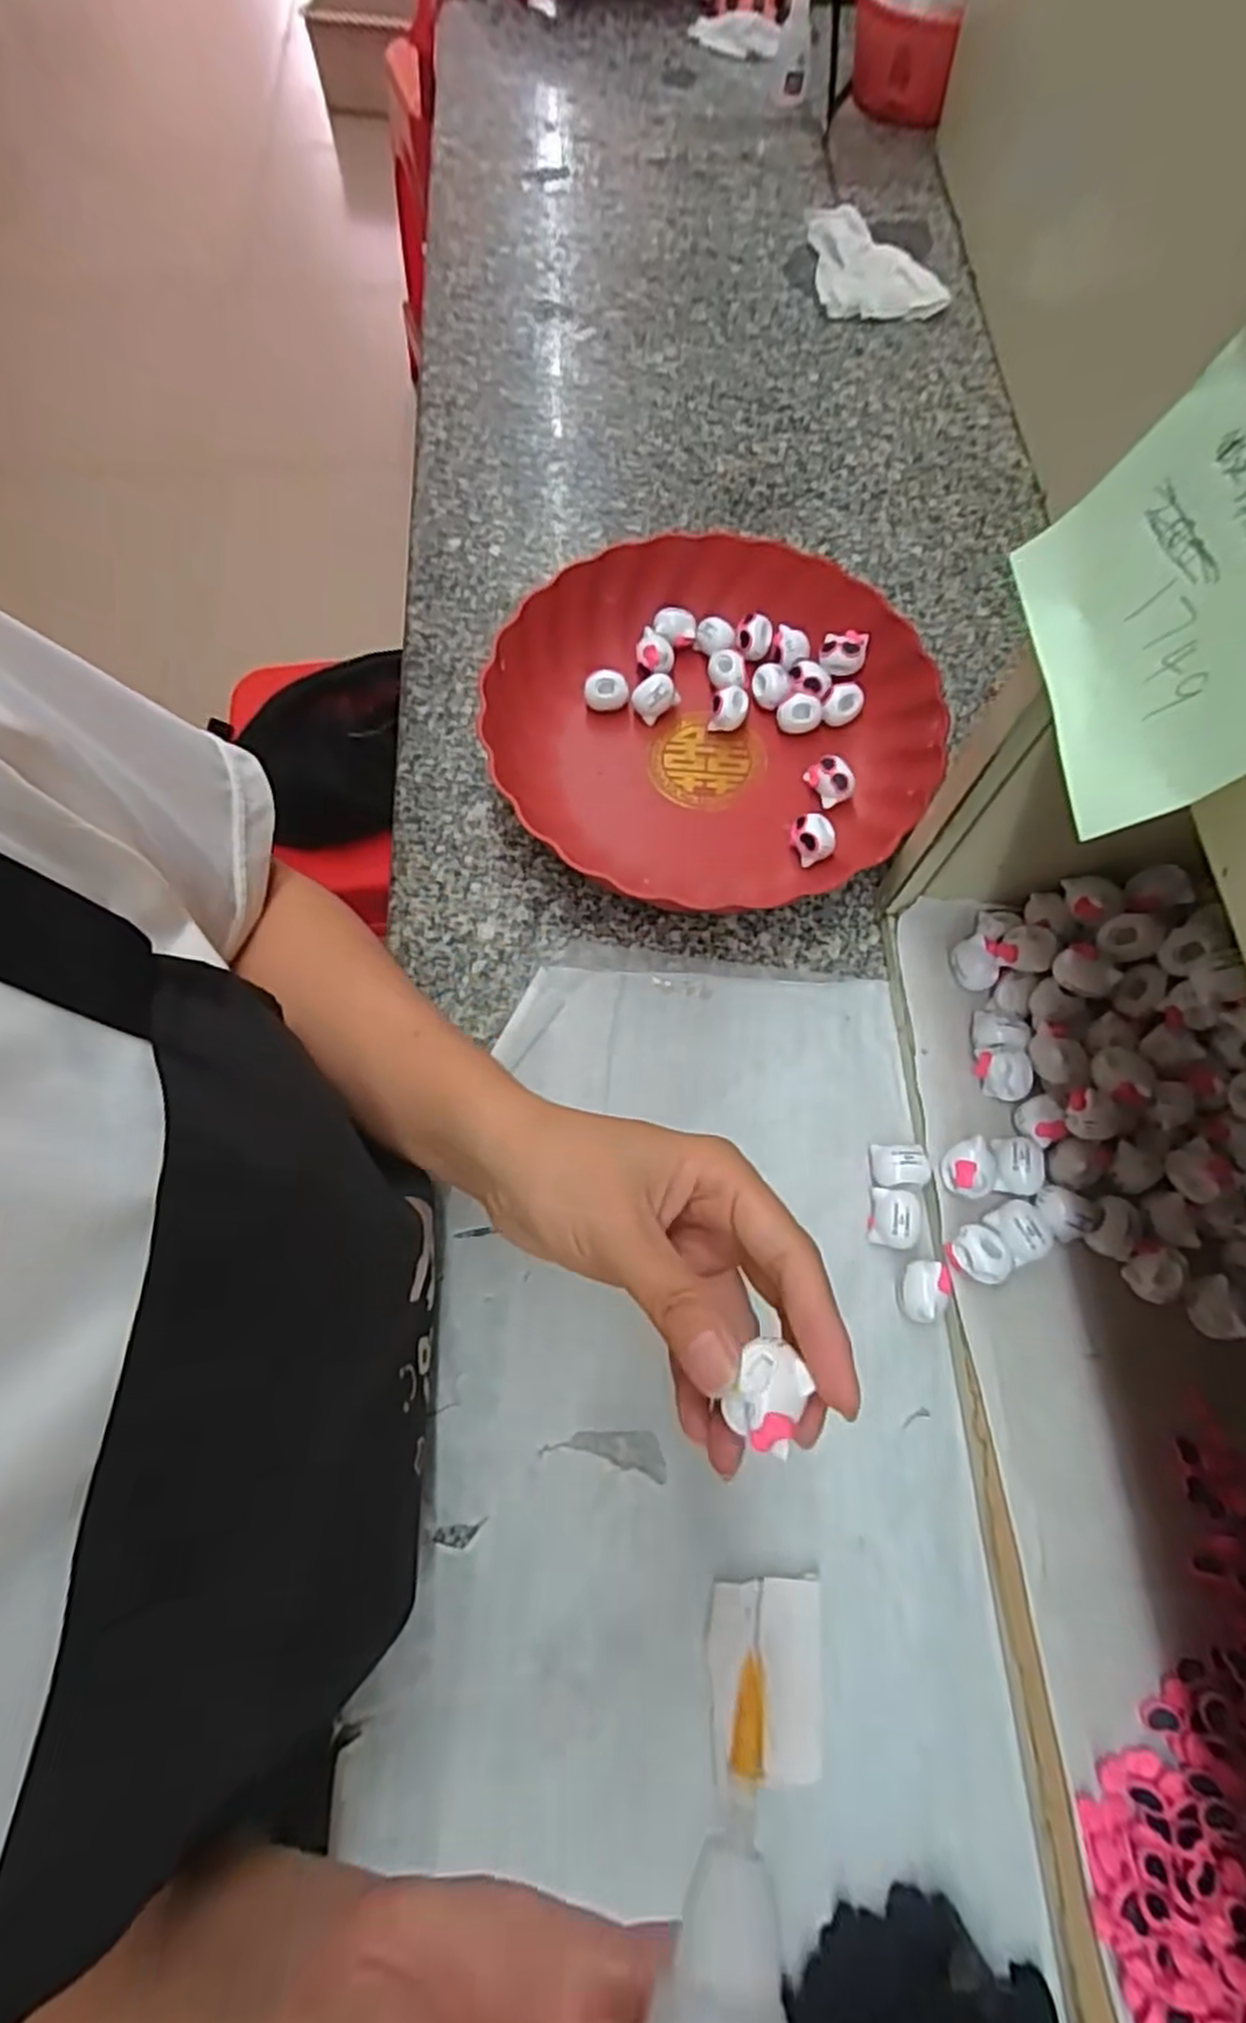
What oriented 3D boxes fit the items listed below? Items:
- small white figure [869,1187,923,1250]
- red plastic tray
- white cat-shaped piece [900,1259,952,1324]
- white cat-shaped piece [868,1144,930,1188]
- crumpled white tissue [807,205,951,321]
[{"bbox_3d":[0.123,0.093,0.351,0.021,0.016,0.025,6,69,3],"label":"small white figure"},{"bbox_3d":[0.051,-0.162,0.438,0.242,0.046,0.227,23,71,9],"label":"red plastic tray"},{"bbox_3d":[0.131,0.122,0.341,0.020,0.017,0.024,4,69,2],"label":"white cat-shaped piece"},{"bbox_3d":[0.128,0.072,0.361,0.024,0.016,0.020,2,69,2],"label":"white cat-shaped piece"},{"bbox_3d":[0.199,-0.586,0.611,0.096,0.030,0.105,-1,69,0],"label":"crumpled white tissue"}]

